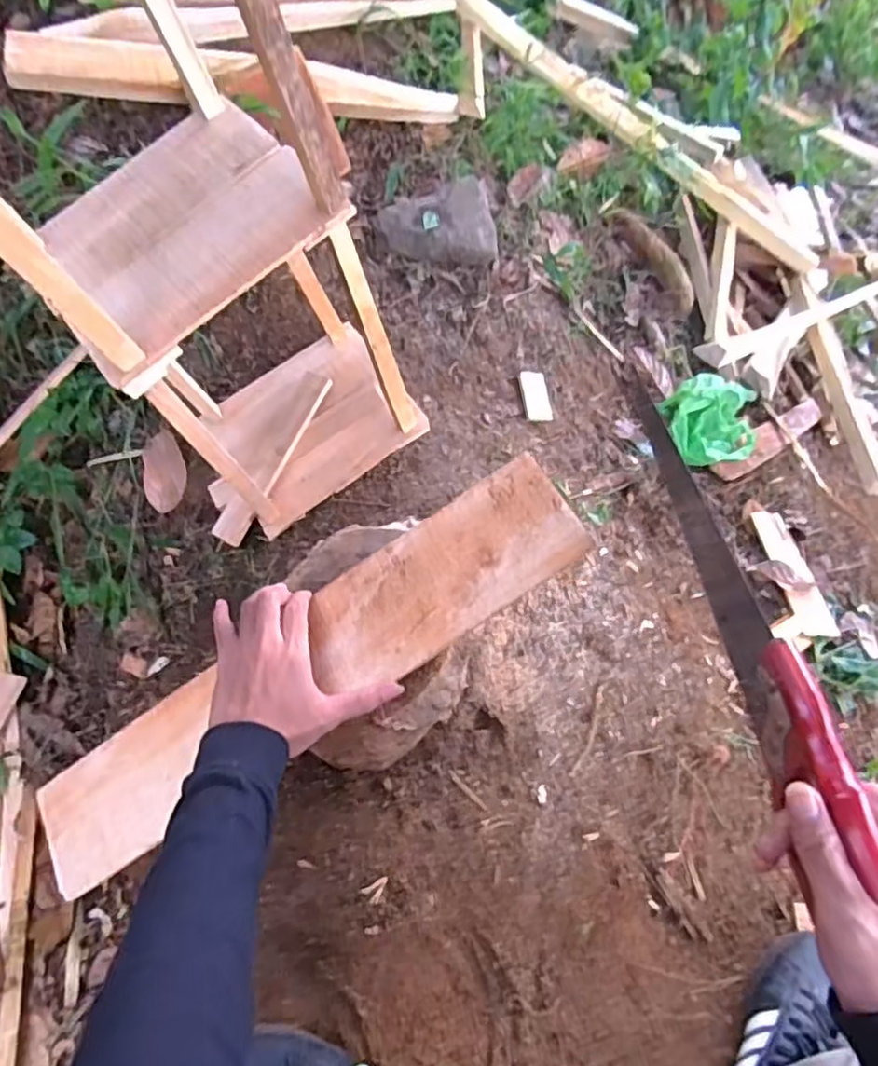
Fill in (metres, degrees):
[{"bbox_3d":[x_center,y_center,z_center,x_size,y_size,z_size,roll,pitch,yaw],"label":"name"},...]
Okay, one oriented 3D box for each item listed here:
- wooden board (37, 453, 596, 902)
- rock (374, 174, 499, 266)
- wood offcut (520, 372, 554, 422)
[{"bbox_3d":[-0.122,0.121,0.570,0.539,0.014,0.112,-33,64,4],"label":"wooden board"},{"bbox_3d":[0.000,-0.443,0.964,0.175,0.080,0.110,-23,60,-8],"label":"rock"},{"bbox_3d":[0.135,-0.192,0.926,0.038,0.006,0.076,-10,77,-6],"label":"wood offcut"}]

